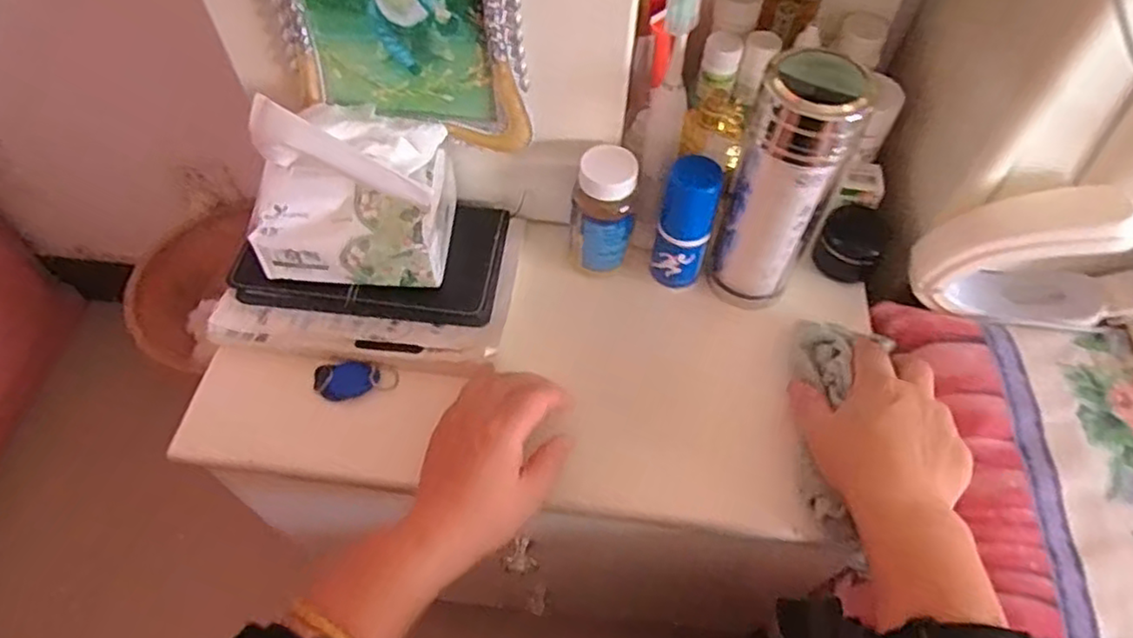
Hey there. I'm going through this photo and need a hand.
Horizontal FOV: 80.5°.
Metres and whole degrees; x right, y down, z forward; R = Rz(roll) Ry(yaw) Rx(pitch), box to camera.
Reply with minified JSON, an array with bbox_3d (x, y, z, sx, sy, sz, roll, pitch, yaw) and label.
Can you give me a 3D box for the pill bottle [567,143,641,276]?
[{"bbox_3d":[0.025,-0.071,0.481,0.044,0.100,0.044,7,56,3],"label":"pill bottle"}]

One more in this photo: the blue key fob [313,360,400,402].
[{"bbox_3d":[-0.146,0.041,0.463,0.056,0.013,0.025,-3,56,-3],"label":"blue key fob"}]

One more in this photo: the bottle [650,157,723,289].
[{"bbox_3d":[0.084,-0.068,0.475,0.037,0.093,0.043,12,57,7],"label":"bottle"}]

